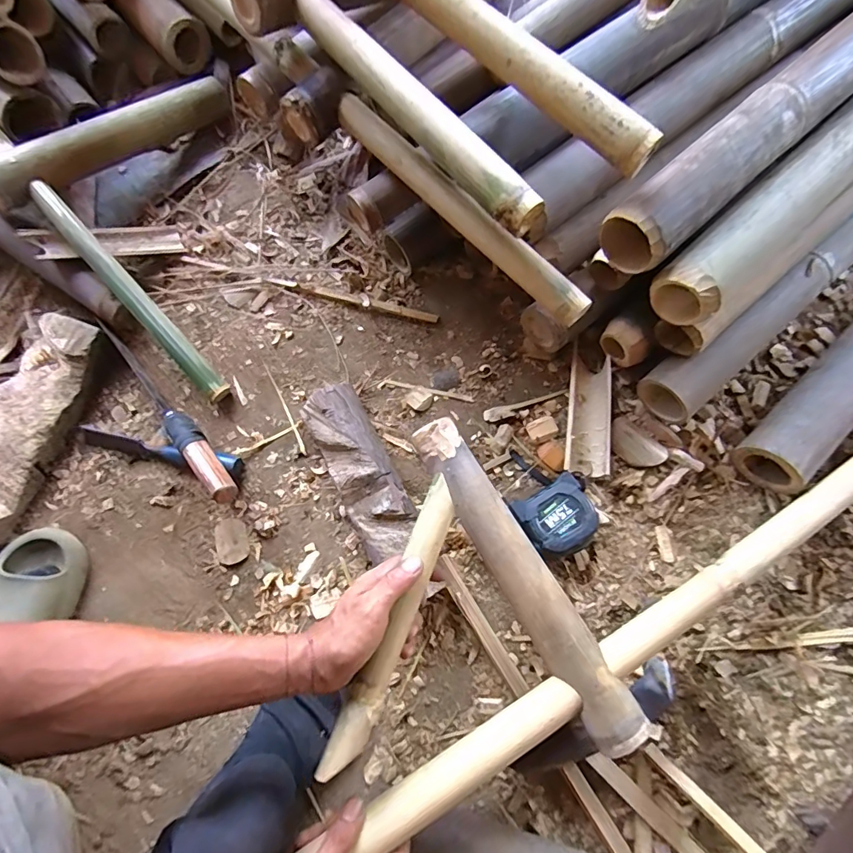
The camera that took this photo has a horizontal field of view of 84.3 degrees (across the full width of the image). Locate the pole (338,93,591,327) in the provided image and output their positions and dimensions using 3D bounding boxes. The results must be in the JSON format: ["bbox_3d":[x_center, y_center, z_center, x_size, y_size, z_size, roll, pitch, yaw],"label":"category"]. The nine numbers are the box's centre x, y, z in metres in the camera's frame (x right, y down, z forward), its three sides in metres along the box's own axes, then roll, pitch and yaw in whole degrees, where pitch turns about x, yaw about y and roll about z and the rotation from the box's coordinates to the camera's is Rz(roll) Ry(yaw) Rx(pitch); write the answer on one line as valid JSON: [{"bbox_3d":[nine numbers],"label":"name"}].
[{"bbox_3d":[0.034,-0.237,0.512,0.350,0.042,0.031,44,79,12],"label":"pole"}]

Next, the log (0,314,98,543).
[{"bbox_3d":[-0.539,-0.011,0.609,0.124,0.059,0.290,16,77,6],"label":"log"}]

